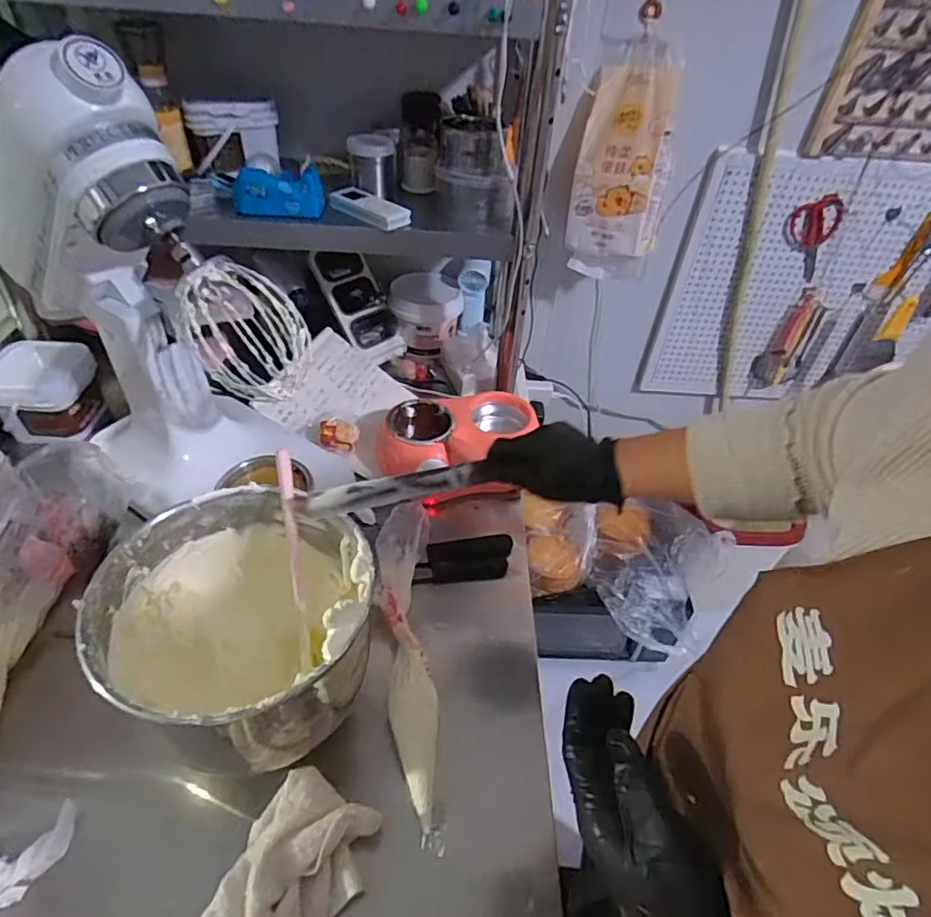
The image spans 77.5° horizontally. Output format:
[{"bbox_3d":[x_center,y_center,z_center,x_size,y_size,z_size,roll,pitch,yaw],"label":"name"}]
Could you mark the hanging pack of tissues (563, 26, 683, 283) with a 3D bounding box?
[{"bbox_3d":[0.248,-0.462,0.921,0.137,0.329,0.088,6,22,1],"label":"hanging pack of tissues"}]

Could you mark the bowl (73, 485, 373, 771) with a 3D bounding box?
[{"bbox_3d":[-0.198,0.165,0.541,0.220,0.177,0.217,3,43,-2],"label":"bowl"}]

